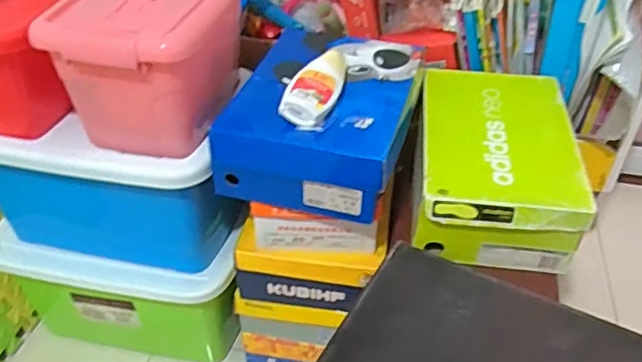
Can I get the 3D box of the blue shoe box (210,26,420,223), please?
[{"bbox_3d":[0.005,-0.079,0.769,0.207,0.105,0.248,11,41,13],"label":"blue shoe box"}]

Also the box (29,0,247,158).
[{"bbox_3d":[-0.206,-0.158,0.747,0.174,0.170,0.242,6,40,7],"label":"box"}]

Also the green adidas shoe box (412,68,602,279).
[{"bbox_3d":[0.229,-0.024,0.795,0.190,0.107,0.291,5,40,6],"label":"green adidas shoe box"}]

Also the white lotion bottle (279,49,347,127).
[{"bbox_3d":[-0.003,-0.118,0.721,0.056,0.037,0.151,9,41,11],"label":"white lotion bottle"}]

